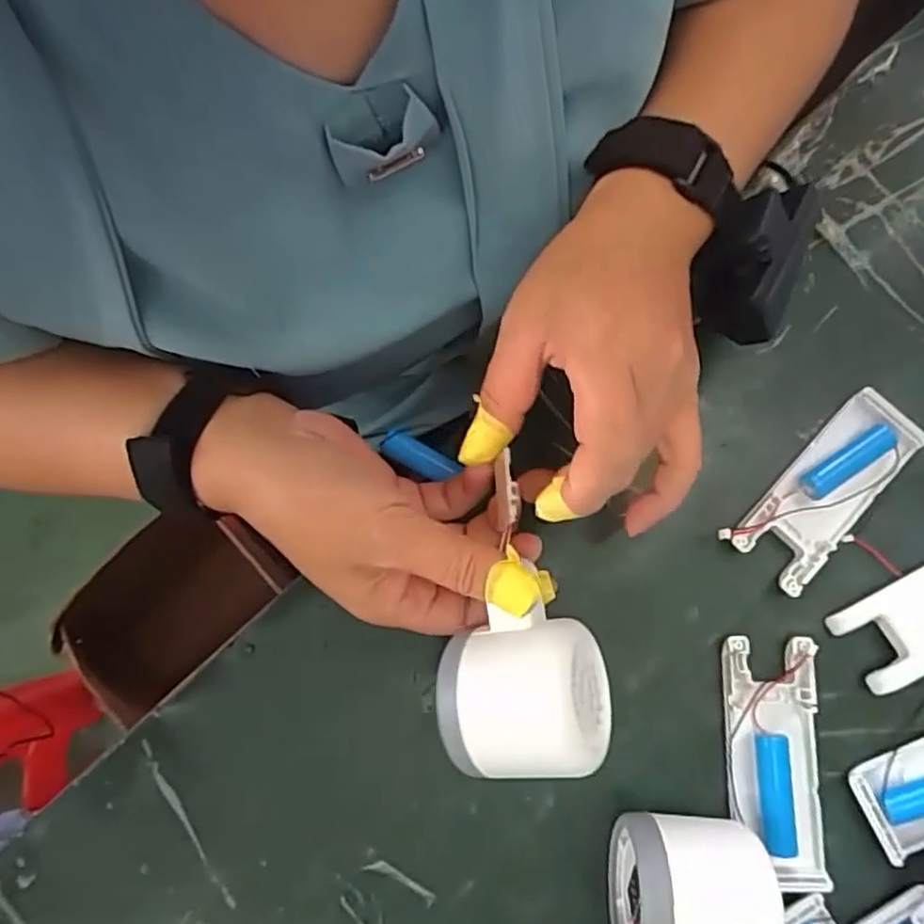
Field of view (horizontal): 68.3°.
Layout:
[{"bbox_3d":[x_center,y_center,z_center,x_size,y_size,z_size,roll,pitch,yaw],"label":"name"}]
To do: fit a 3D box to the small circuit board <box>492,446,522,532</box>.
[{"bbox_3d":[0.018,0.012,0.274,0.009,0.012,0.030,-8,70,-2],"label":"small circuit board"}]

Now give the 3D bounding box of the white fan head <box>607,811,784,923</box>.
[{"bbox_3d":[0.092,0.174,0.266,0.056,0.077,0.071,5,78,1],"label":"white fan head"}]

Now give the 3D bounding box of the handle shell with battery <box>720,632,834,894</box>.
[{"bbox_3d":[0.141,0.134,0.307,0.039,0.015,0.104,0,78,0],"label":"handle shell with battery"}]

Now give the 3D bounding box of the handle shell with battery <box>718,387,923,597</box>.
[{"bbox_3d":[0.177,0.015,0.334,0.105,0.019,0.042,-43,81,-8],"label":"handle shell with battery"}]

